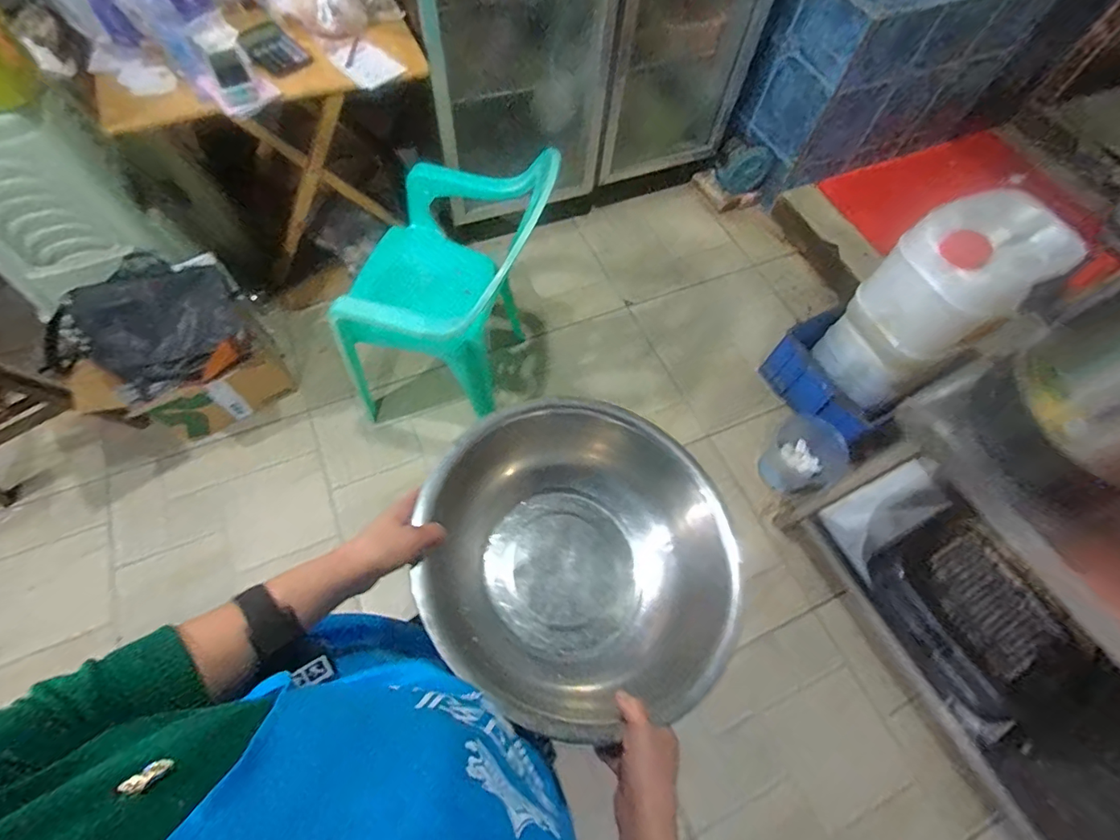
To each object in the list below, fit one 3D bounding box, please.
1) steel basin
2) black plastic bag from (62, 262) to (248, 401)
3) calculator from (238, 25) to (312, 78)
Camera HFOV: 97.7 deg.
[{"bbox_3d":[0.025,0.156,0.600,0.344,0.148,0.348,1,64,-3],"label":"steel basin"},{"bbox_3d":[-1.052,-0.263,1.287,0.316,0.143,0.347,33,67,12],"label":"black plastic bag"},{"bbox_3d":[-0.706,-0.923,1.216,0.124,0.022,0.168,-40,73,-20],"label":"calculator"}]

